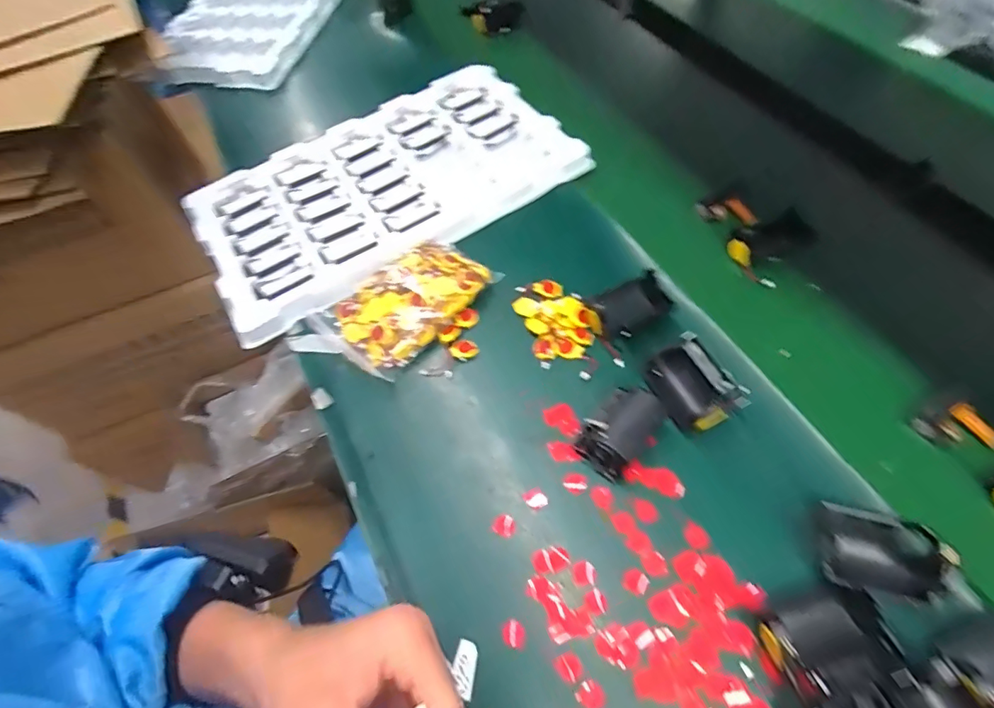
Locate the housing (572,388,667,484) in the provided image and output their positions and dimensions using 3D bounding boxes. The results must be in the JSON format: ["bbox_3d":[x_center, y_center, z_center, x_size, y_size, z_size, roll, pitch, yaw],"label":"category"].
[{"bbox_3d":[0.100,0.061,0.399,0.048,0.040,0.068,37,69,23],"label":"housing"}]

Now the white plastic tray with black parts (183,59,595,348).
[{"bbox_3d":[-0.137,-0.201,0.584,0.426,0.035,0.251,-28,61,-11],"label":"white plastic tray with black parts"}]

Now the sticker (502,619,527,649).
[{"bbox_3d":[0.012,0.202,0.353,0.017,0.004,0.018,-1,63,3],"label":"sticker"}]

